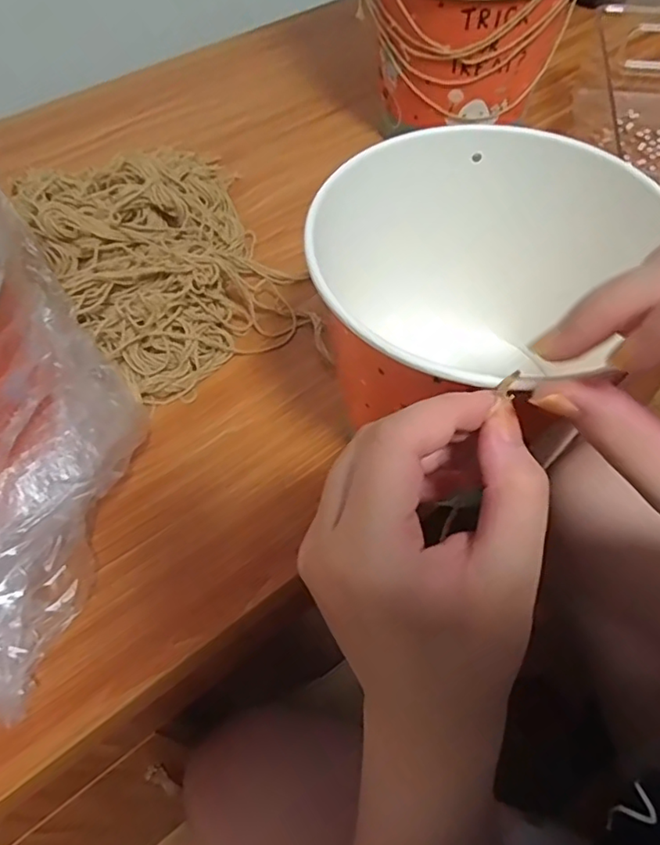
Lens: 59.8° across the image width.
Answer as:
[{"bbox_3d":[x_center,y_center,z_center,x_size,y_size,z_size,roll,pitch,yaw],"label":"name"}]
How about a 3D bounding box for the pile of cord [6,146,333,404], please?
[{"bbox_3d":[-0.127,-0.133,0.412,0.164,0.067,0.238,-26,59,-16],"label":"pile of cord"}]

